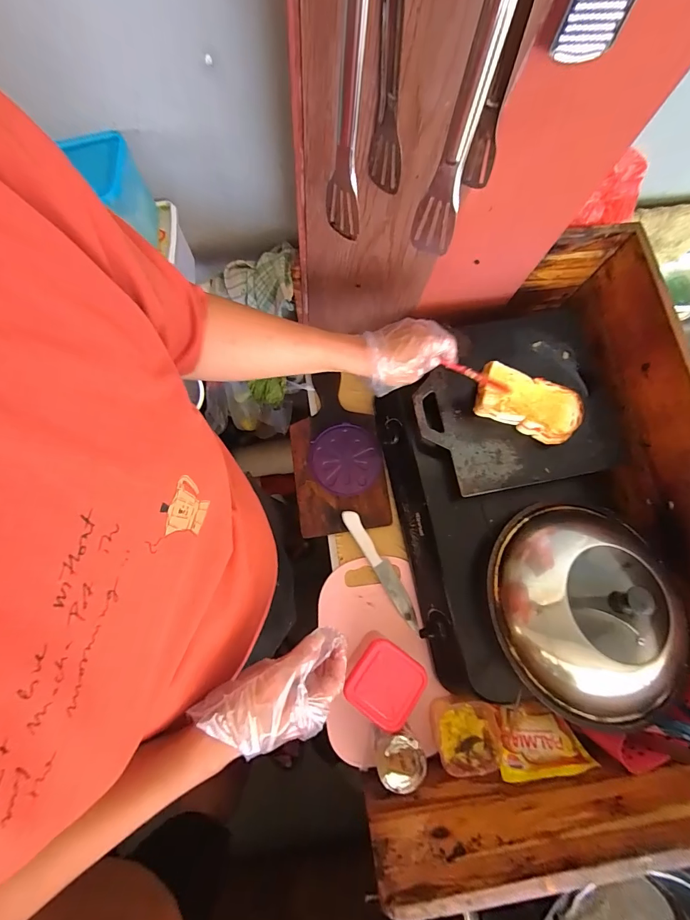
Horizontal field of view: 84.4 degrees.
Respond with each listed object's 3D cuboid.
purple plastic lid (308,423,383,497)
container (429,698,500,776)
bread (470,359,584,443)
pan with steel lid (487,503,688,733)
[{"bbox_3d":[0.001,-0.002,0.747,0.139,0.013,0.138,0,76,-1],"label":"purple plastic lid"},{"bbox_3d":[0.202,0.449,0.636,0.112,0.068,0.097,-8,77,-4],"label":"container"},{"bbox_3d":[0.298,-0.094,0.626,0.163,0.031,0.091,24,77,4],"label":"bread"},{"bbox_3d":[0.364,0.222,0.559,0.281,0.116,0.309,0,76,-1],"label":"pan with steel lid"}]

